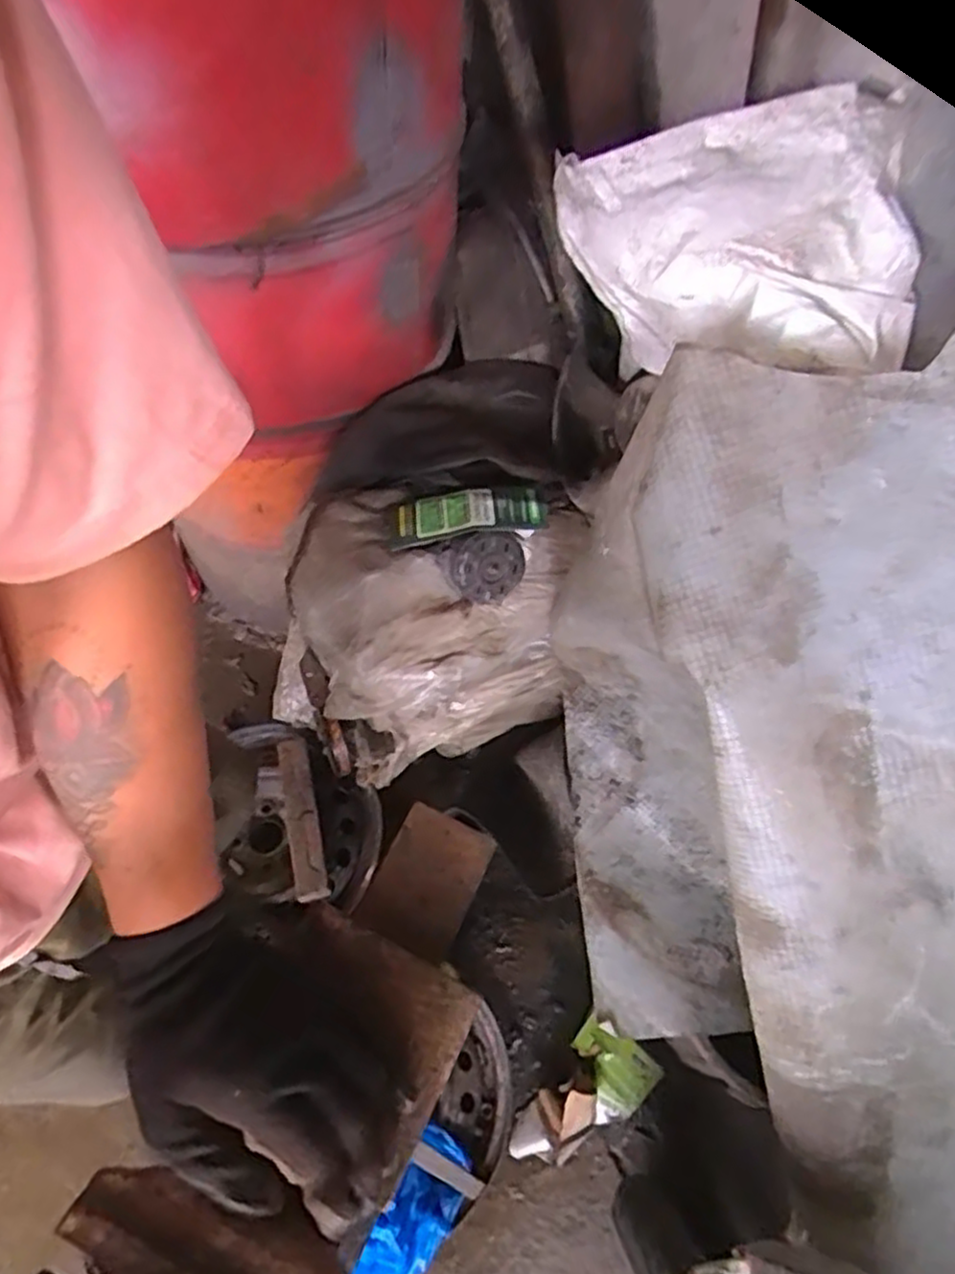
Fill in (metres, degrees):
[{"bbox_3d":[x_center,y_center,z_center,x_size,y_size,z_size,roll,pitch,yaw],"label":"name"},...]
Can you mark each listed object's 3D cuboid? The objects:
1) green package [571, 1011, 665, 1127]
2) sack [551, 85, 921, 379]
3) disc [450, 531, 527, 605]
[{"bbox_3d":[0.206,0.698,1.167,0.136,0.081,0.120,38,65,18],"label":"green package"},{"bbox_3d":[0.264,-0.368,0.740,0.302,0.327,0.122,8,78,33],"label":"sack"},{"bbox_3d":[0.016,-0.092,0.959,0.098,0.025,0.088,-35,108,-1],"label":"disc"}]

